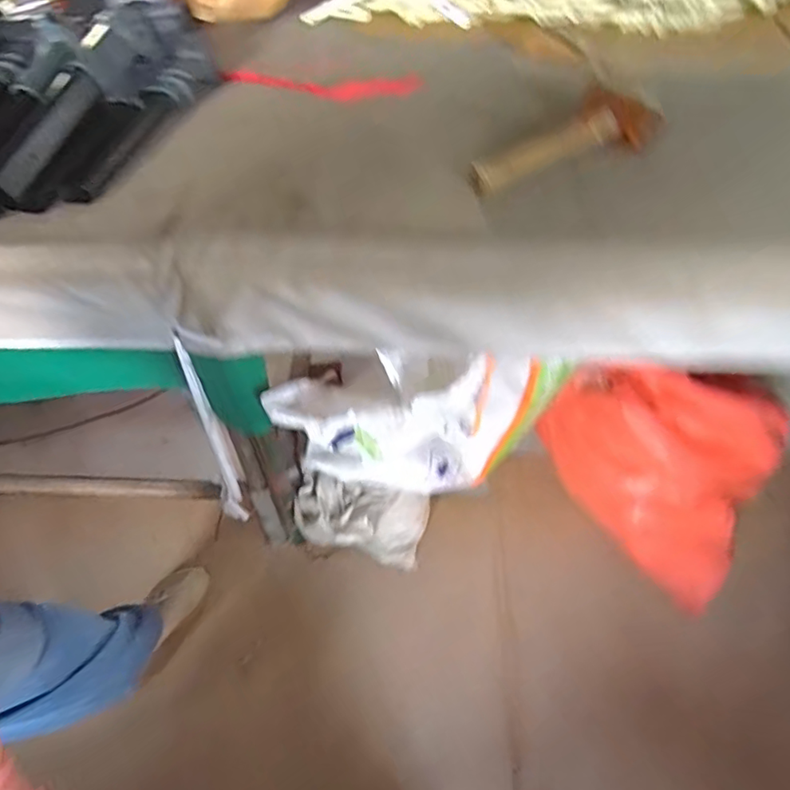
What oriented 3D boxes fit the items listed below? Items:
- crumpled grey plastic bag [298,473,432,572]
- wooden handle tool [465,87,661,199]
[{"bbox_3d":[-0.059,0.247,1.085,0.247,0.208,0.107,-1,52,2],"label":"crumpled grey plastic bag"},{"bbox_3d":[0.206,-0.307,0.676,0.248,0.039,0.081,-23,55,-15],"label":"wooden handle tool"}]

